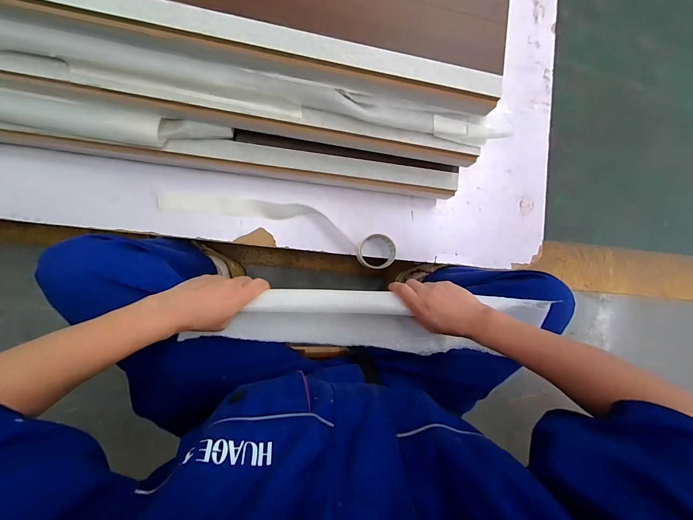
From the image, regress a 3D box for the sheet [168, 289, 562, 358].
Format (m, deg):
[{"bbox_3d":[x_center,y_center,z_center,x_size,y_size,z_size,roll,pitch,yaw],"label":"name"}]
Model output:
[{"bbox_3d":[0.064,0.095,0.483,0.483,0.048,0.090,2,88,-5],"label":"sheet"}]

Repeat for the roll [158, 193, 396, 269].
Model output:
[{"bbox_3d":[-0.148,-0.090,0.718,0.541,0.037,0.093,16,86,-8],"label":"roll"}]

